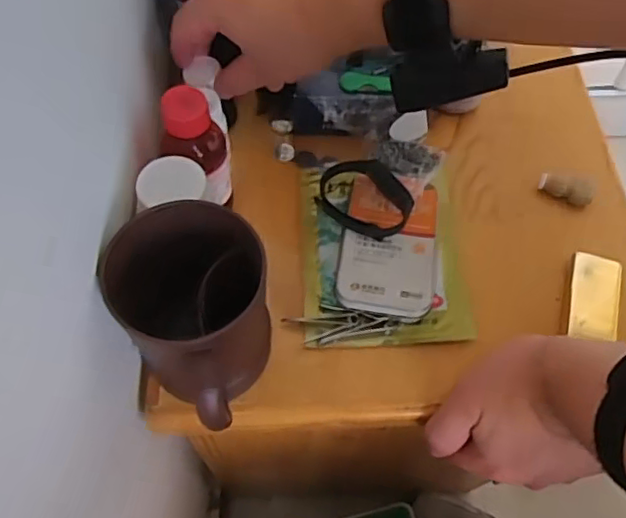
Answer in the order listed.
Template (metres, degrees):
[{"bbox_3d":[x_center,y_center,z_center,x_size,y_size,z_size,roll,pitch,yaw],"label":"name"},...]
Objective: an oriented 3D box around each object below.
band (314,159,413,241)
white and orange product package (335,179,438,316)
[{"bbox_3d":[0.036,-0.044,0.423,0.066,0.018,0.055,11,61,4],"label":"band"},{"bbox_3d":[0.053,-0.008,0.421,0.063,0.020,0.104,9,61,3],"label":"white and orange product package"}]

